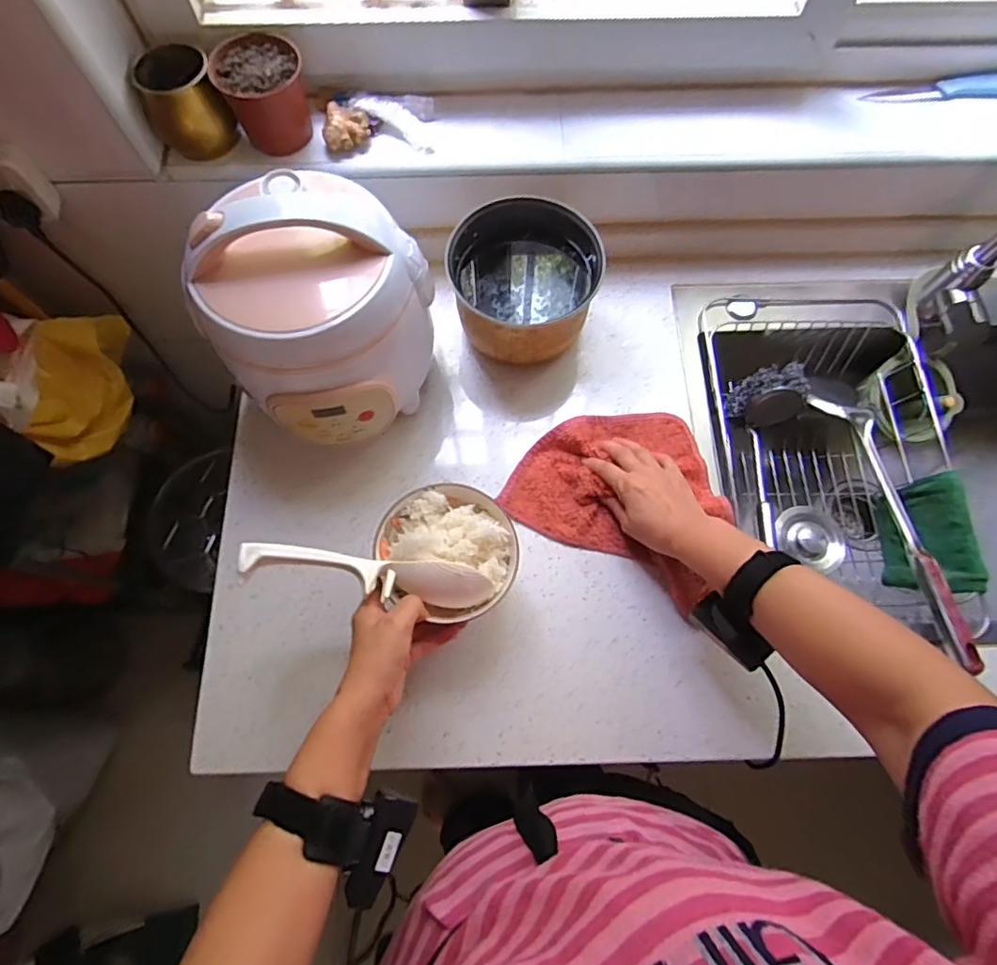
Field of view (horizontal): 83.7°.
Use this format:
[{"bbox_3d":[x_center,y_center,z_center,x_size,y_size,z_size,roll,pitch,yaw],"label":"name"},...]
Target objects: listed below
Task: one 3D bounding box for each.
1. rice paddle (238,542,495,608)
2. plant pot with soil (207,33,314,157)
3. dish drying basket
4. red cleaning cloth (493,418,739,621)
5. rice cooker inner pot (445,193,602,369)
[{"bbox_3d":[-0.104,0.076,0.463,0.201,0.040,0.030,13,70,-16],"label":"rice paddle"},{"bbox_3d":[-0.246,-0.410,0.589,0.083,0.068,0.086,0,70,0],"label":"plant pot with soil"},{"bbox_3d":[0.407,-0.028,0.684,0.307,0.101,0.430,-1,70,0],"label":"dish drying basket"},{"bbox_3d":[0.150,-0.002,0.602,0.236,0.041,0.186,28,73,10],"label":"red cleaning cloth"},{"bbox_3d":[0.026,-0.219,0.636,0.157,0.129,0.155,0,70,0],"label":"rice cooker inner pot"}]

